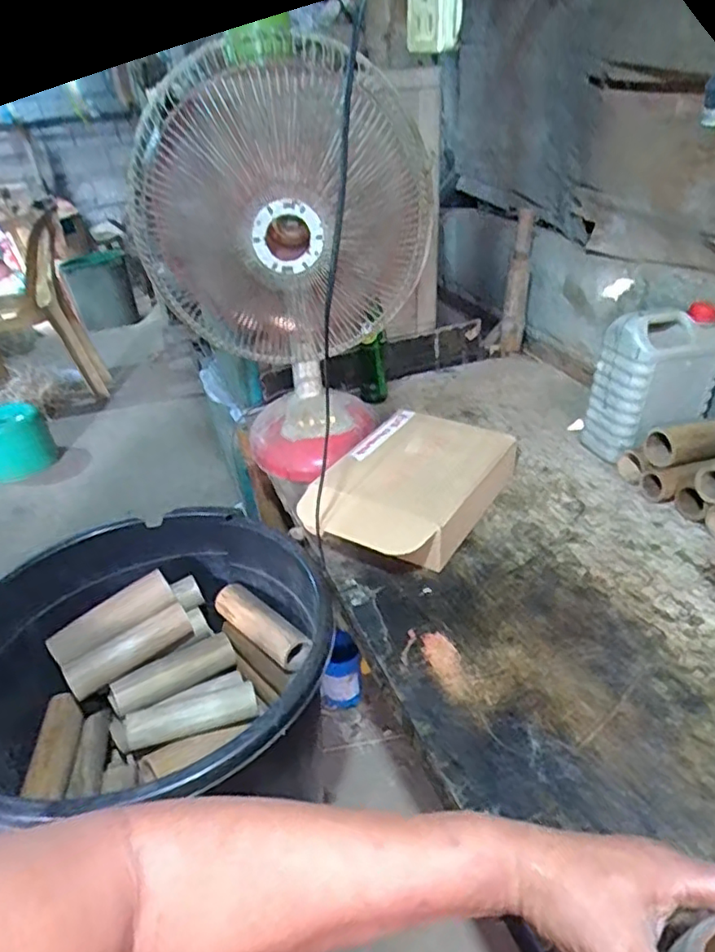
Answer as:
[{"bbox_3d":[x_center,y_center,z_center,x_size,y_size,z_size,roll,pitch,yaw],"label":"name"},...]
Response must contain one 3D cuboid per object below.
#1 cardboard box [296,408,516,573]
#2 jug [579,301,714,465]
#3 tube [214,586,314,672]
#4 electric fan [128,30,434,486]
[{"bbox_3d":[0.072,0.015,0.901,0.208,0.074,0.319,18,36,30],"label":"cardboard box"},{"bbox_3d":[0.472,-0.146,0.998,0.181,0.233,0.113,-16,34,-22],"label":"jug"},{"bbox_3d":[-0.140,0.218,0.912,0.188,0.038,0.051,26,41,38],"label":"tube"},{"bbox_3d":[-0.098,-0.285,0.932,0.374,0.574,0.276,-9,32,-12],"label":"electric fan"}]

